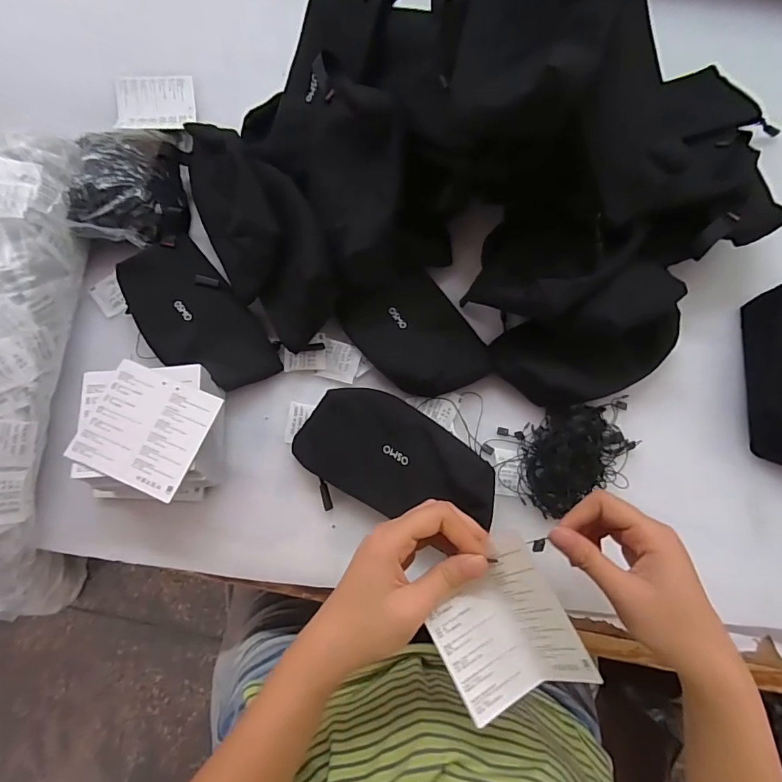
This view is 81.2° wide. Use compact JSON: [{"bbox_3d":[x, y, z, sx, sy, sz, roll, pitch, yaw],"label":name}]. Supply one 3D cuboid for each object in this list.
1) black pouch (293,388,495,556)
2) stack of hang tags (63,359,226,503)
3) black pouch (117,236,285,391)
[{"bbox_3d":[0.000,0.063,0.391,0.179,0.061,0.099,23,75,9],"label":"black pouch"},{"bbox_3d":[-0.201,0.040,0.403,0.113,0.071,0.108,3,72,3],"label":"stack of hang tags"},{"bbox_3d":[-0.194,-0.073,0.450,0.095,0.043,0.177,-38,75,-10],"label":"black pouch"}]

